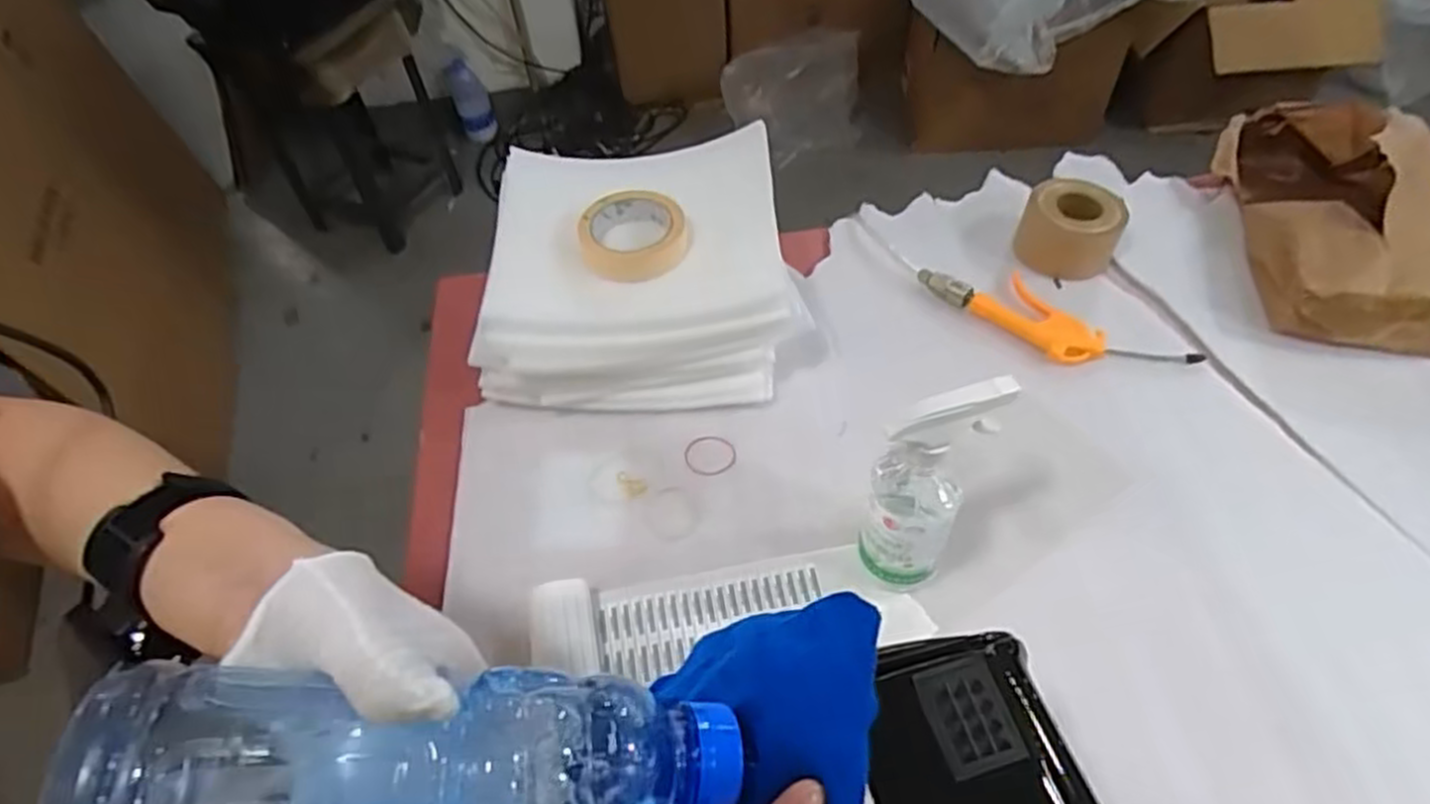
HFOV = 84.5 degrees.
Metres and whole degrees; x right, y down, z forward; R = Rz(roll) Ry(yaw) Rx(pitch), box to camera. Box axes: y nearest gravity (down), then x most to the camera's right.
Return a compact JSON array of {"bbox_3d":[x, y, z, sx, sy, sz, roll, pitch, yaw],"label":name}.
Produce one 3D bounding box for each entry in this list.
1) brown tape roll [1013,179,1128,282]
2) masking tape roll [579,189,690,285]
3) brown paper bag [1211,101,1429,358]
[{"bbox_3d":[0.400,-0.192,0.891,0.103,0.072,0.101,-2,51,2],"label":"brown tape roll"},{"bbox_3d":[-0.080,-0.162,0.769,0.102,0.032,0.106,-2,51,2],"label":"masking tape roll"},{"bbox_3d":[0.686,-0.216,0.858,0.185,0.108,0.340,5,52,7],"label":"brown paper bag"}]

